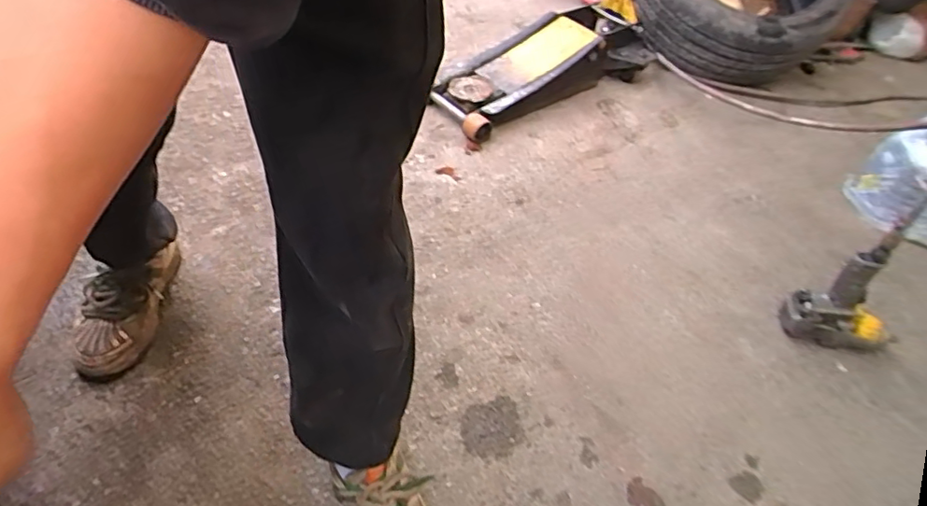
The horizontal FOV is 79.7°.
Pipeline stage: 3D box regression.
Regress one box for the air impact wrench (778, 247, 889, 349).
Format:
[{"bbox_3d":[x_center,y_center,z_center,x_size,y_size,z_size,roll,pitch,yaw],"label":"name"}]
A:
[{"bbox_3d":[0.650,0.081,0.943,0.147,0.196,0.052,19,44,14],"label":"air impact wrench"}]

